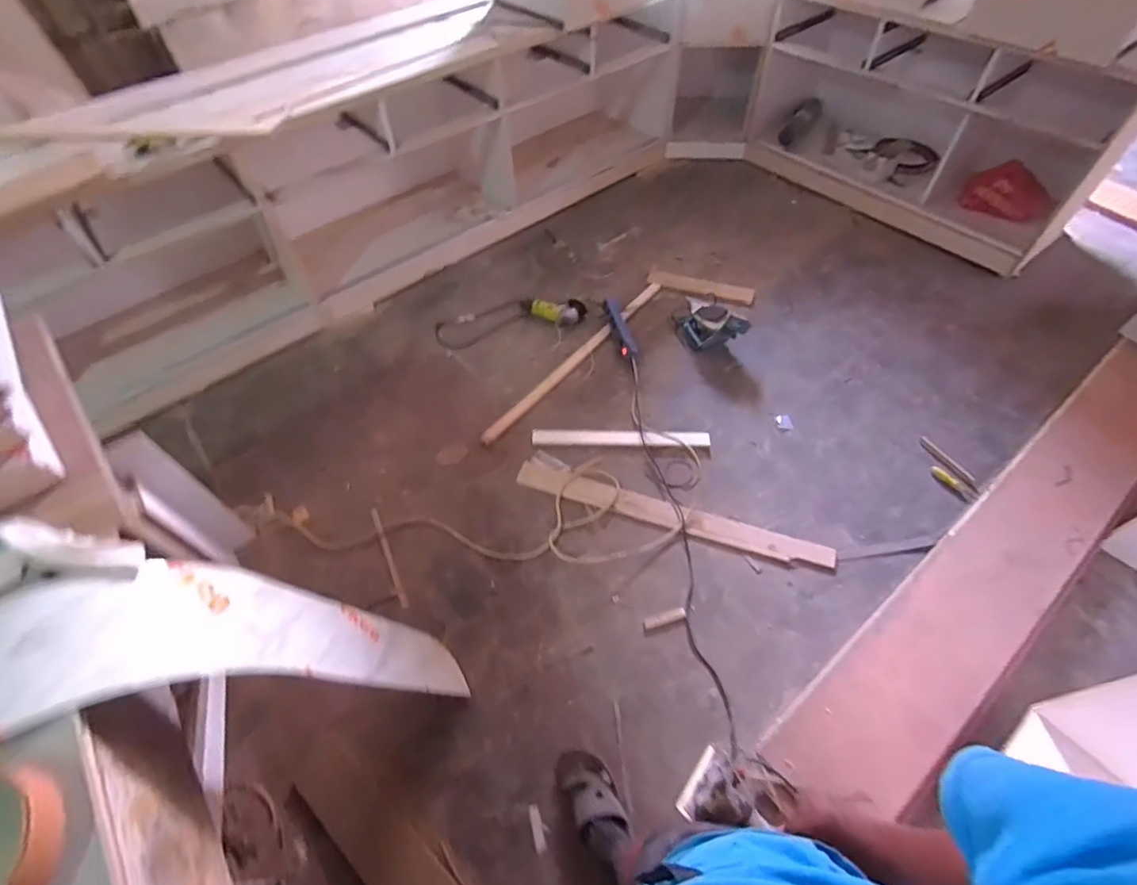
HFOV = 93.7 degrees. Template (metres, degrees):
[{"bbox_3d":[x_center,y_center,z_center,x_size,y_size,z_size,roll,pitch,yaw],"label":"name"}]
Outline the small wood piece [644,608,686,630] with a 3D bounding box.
[{"bbox_3d":[0.264,0.481,1.460,0.117,0.009,0.029,-16,55,-8],"label":"small wood piece"}]

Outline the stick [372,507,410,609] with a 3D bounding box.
[{"bbox_3d":[-0.540,0.335,1.598,0.021,0.011,0.361,-24,57,-14],"label":"stick"}]

